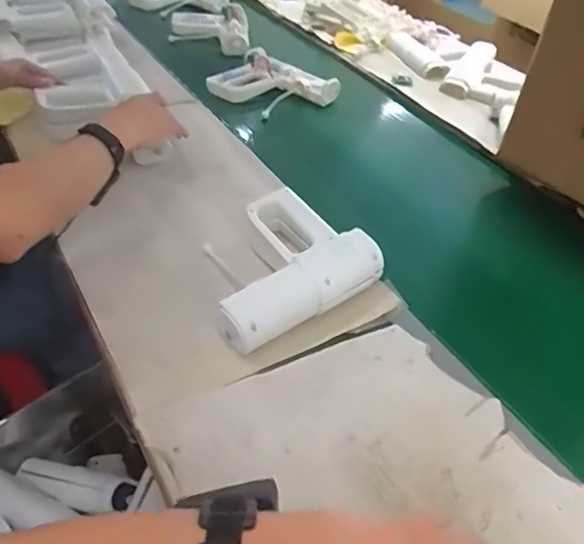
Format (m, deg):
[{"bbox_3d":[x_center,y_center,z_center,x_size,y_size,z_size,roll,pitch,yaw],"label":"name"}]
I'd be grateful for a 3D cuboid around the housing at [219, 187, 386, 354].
[{"bbox_3d":[-0.017,-0.017,0.729,0.215,0.063,0.190,-19,46,-25],"label":"housing"}]

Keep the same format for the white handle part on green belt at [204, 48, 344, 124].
[{"bbox_3d":[-0.046,-0.382,1.224,0.264,0.065,0.177,27,45,24],"label":"white handle part on green belt"}]

